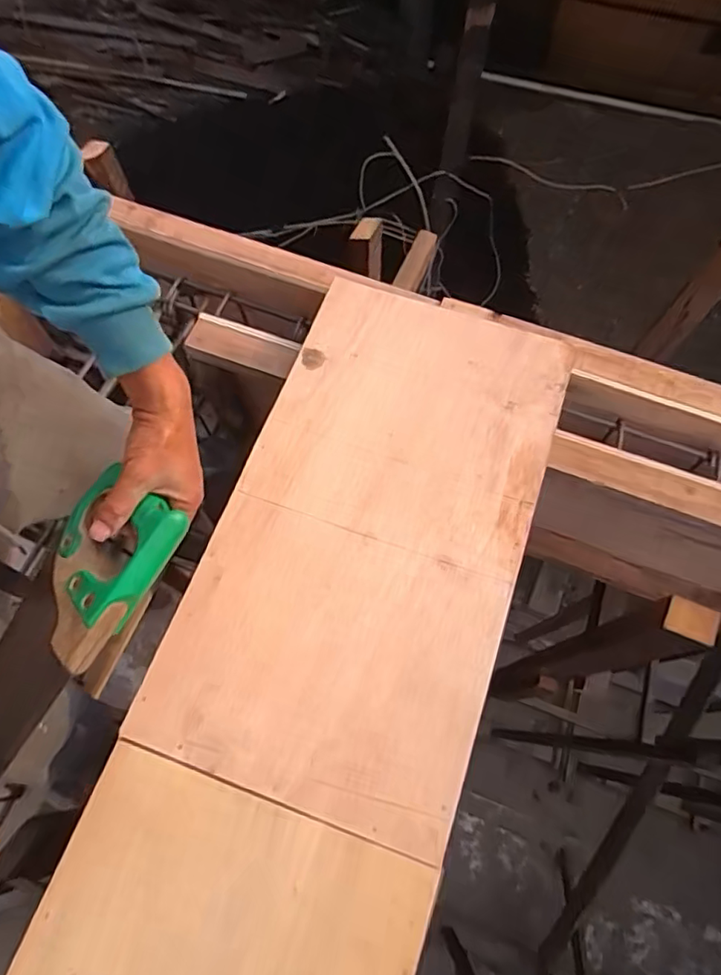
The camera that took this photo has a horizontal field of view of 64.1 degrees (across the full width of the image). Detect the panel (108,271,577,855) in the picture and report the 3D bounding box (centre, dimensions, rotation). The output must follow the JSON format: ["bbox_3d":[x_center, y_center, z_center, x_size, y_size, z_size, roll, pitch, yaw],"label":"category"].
[{"bbox_3d":[0.024,0.040,0.794,0.395,0.021,0.730,18,70,6],"label":"panel"}]

